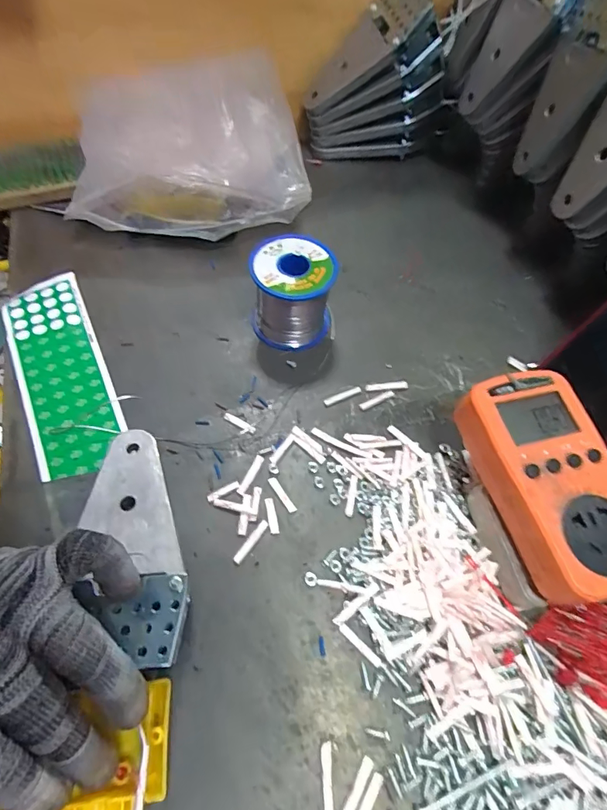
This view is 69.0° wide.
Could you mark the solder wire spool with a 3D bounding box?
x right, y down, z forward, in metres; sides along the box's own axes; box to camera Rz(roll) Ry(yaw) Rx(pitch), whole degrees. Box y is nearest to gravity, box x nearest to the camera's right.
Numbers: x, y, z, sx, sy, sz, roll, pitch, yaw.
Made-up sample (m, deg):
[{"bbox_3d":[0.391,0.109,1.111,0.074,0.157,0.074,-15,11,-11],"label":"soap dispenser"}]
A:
[{"bbox_3d":[-0.008,-0.087,0.354,0.061,0.067,0.060,2,60,-4],"label":"solder wire spool"}]

